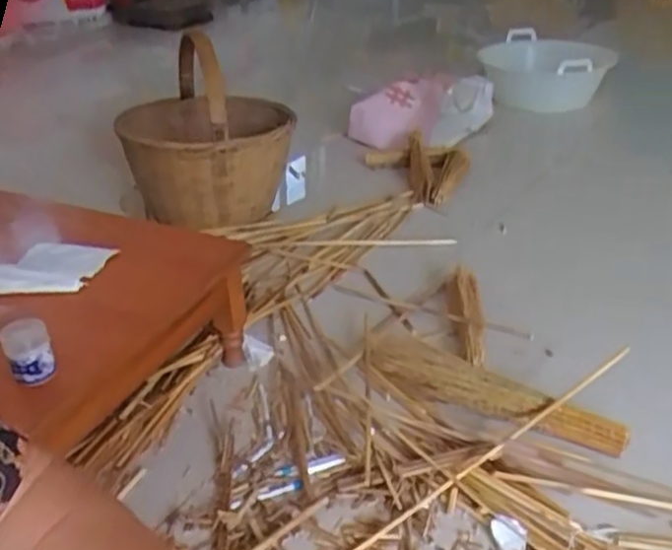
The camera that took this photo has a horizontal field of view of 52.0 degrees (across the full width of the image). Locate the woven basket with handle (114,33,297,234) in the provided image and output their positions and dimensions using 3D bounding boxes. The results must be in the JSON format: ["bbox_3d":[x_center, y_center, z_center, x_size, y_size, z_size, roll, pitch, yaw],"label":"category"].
[{"bbox_3d":[-0.265,-0.286,1.403,0.327,0.288,0.307,-9,33,-12],"label":"woven basket with handle"}]

